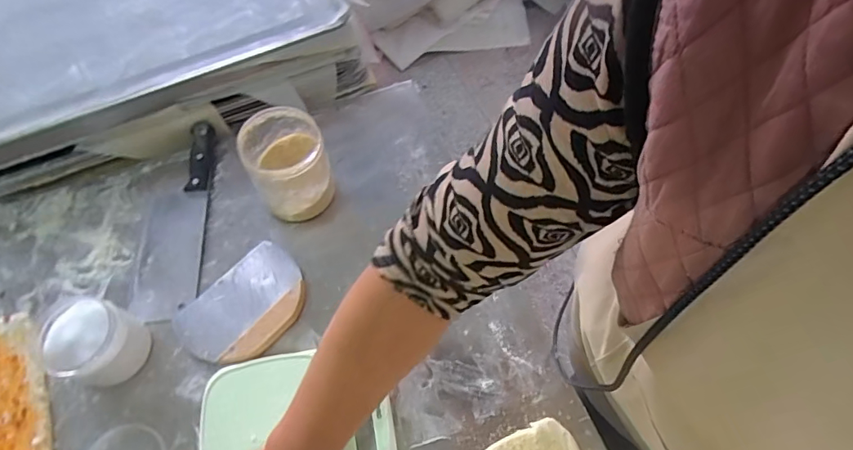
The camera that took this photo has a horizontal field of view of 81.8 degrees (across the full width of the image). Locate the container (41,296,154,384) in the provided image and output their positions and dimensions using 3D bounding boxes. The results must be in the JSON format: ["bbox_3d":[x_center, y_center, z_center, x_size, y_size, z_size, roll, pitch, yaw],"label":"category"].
[{"bbox_3d":[-0.364,0.129,0.546,0.083,0.077,0.078,0,63,0],"label":"container"}]

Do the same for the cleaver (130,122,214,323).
[{"bbox_3d":[-0.333,-0.014,0.658,0.079,0.021,0.279,-1,63,-1],"label":"cleaver"}]

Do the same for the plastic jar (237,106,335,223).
[{"bbox_3d":[-0.174,-0.074,0.628,0.091,0.117,0.097,0,63,0],"label":"plastic jar"}]

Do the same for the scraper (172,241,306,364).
[{"bbox_3d":[-0.220,0.097,0.600,0.114,0.021,0.153,39,69,18],"label":"scraper"}]

